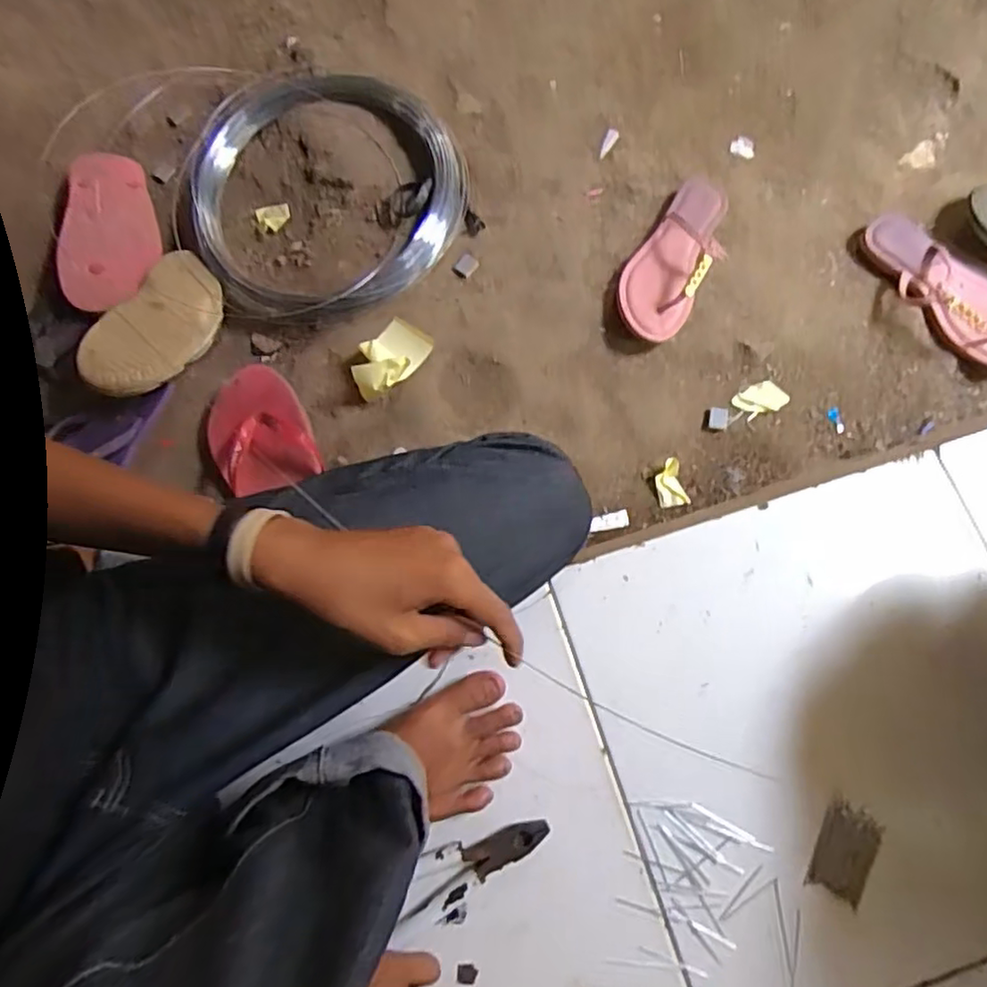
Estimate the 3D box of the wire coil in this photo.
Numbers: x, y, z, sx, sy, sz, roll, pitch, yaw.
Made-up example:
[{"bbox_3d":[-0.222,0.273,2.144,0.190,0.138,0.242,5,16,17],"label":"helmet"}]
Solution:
[{"bbox_3d":[-0.210,-0.395,0.822,0.339,0.054,0.353,0,76,1],"label":"wire coil"}]

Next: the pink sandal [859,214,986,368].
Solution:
[{"bbox_3d":[0.525,-0.238,0.752,0.228,0.038,0.105,40,79,10],"label":"pink sandal"}]

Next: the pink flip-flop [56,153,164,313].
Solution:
[{"bbox_3d":[-0.491,-0.344,0.833,0.117,0.032,0.260,-14,66,-1],"label":"pink flip-flop"}]

